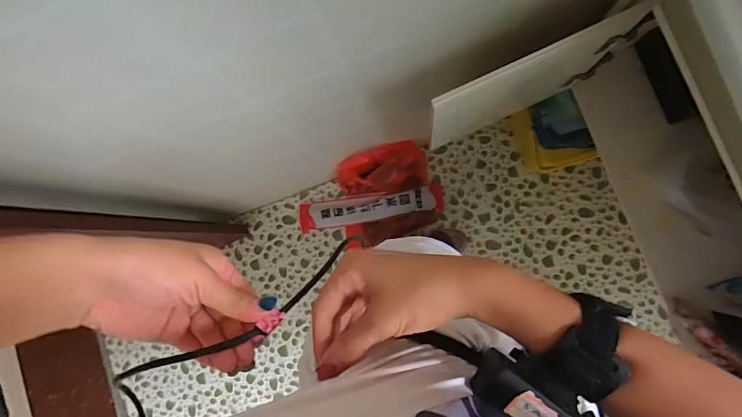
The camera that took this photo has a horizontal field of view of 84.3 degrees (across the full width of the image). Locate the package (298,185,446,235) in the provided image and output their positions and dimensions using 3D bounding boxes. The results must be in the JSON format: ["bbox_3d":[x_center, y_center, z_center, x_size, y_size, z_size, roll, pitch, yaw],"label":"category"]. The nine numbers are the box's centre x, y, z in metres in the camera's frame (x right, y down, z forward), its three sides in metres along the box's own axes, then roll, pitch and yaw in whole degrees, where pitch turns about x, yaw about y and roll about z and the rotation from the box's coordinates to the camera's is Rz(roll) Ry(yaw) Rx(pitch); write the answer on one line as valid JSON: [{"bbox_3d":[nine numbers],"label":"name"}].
[{"bbox_3d":[-0.007,0.003,1.255,0.448,0.063,0.097,-9,86,6],"label":"package"}]

